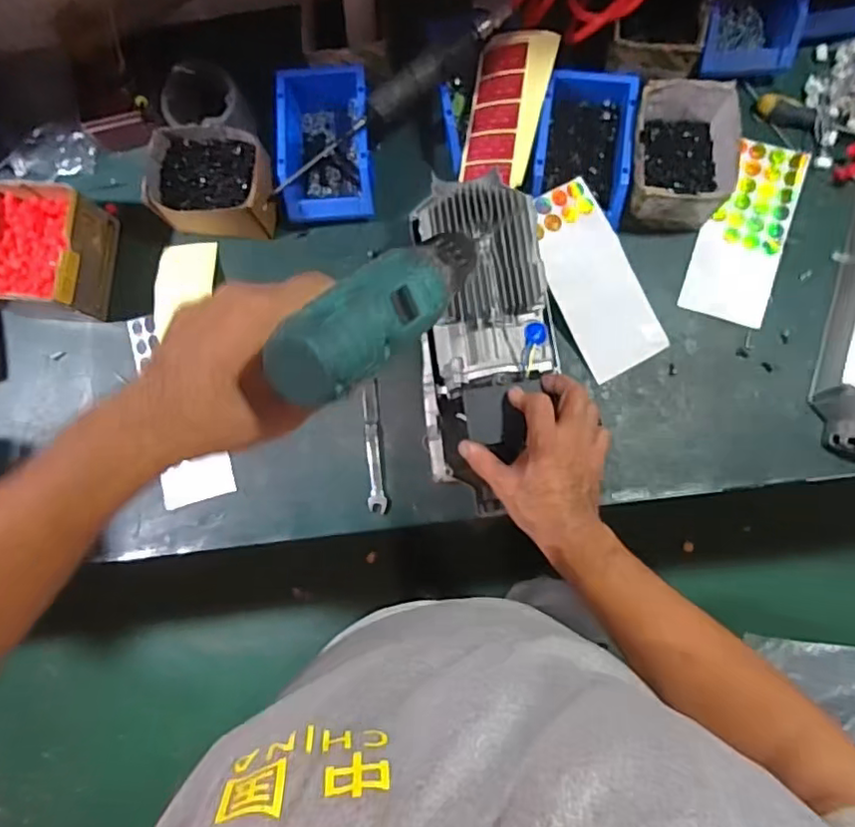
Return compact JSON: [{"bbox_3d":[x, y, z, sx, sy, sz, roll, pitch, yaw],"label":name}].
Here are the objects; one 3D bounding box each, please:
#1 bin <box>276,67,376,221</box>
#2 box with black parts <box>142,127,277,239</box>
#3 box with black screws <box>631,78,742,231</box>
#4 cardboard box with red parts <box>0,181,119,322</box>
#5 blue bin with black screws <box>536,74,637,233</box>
[{"bbox_3d":[-0.133,-0.354,0.799,0.120,0.078,0.192,-3,82,4],"label":"bin"},{"bbox_3d":[-0.276,-0.301,0.799,0.156,0.079,0.123,1,82,4],"label":"box with black parts"},{"bbox_3d":[0.314,-0.316,0.749,0.123,0.097,0.149,3,83,4],"label":"box with black screws"},{"bbox_3d":[-0.502,-0.207,0.788,0.144,0.092,0.150,6,83,5],"label":"cardboard box with red parts"},{"bbox_3d":[0.195,-0.335,0.765,0.115,0.069,0.181,5,83,5],"label":"blue bin with black screws"}]

